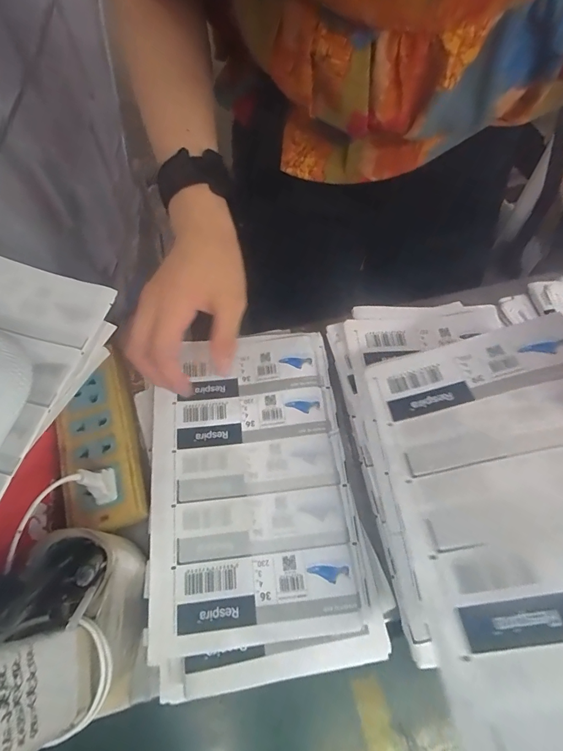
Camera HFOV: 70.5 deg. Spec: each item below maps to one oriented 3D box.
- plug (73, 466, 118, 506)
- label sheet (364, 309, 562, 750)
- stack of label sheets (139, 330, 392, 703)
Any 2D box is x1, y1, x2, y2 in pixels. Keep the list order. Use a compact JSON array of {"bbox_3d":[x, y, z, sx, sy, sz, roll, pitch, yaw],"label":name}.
[{"bbox_3d":[-0.132,0.076,0.286,0.015,0.044,0.025,-13,64,-10],"label":"plug"},{"bbox_3d":[0.140,0.063,0.217,0.142,0.012,0.238,-13,49,10],"label":"label sheet"},{"bbox_3d":[-0.027,0.086,0.321,0.166,0.020,0.260,-9,63,-7],"label":"stack of label sheets"}]

